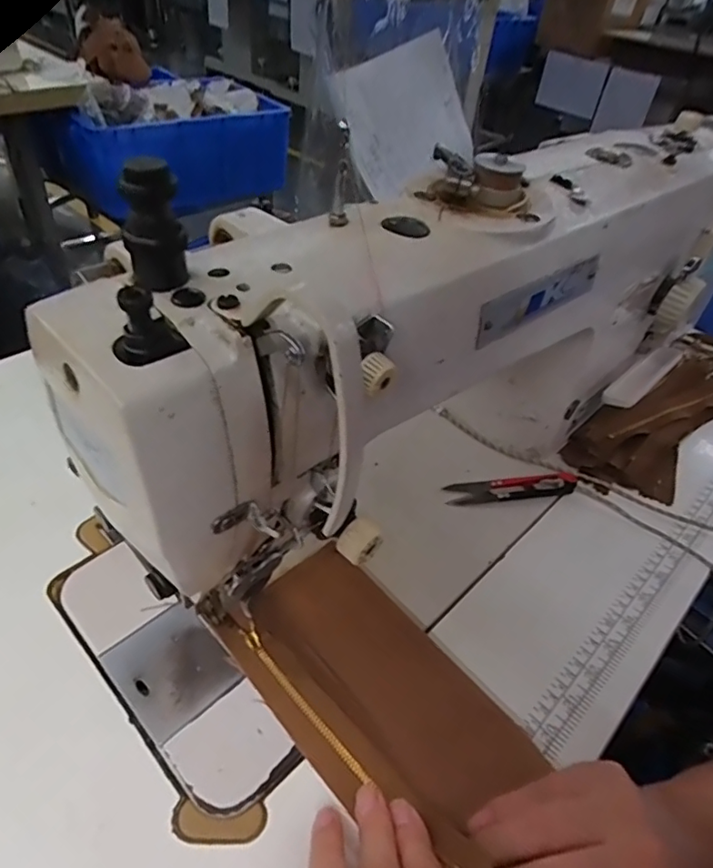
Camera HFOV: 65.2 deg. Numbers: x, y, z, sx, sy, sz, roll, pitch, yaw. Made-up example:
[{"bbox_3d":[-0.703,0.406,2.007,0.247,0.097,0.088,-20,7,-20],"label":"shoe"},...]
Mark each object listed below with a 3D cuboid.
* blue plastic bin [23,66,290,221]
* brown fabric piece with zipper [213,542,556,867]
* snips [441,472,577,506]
[{"bbox_3d":[-0.511,-0.763,1.446,0.479,0.230,0.446,-30,54,-34],"label":"blue plastic bin"},{"bbox_3d":[0.011,0.143,0.313,0.098,0.015,0.175,-29,54,-34],"label":"brown fabric piece with zipper"},{"bbox_3d":[0.124,0.044,0.446,0.107,0.016,0.023,-2,43,-11],"label":"snips"}]

